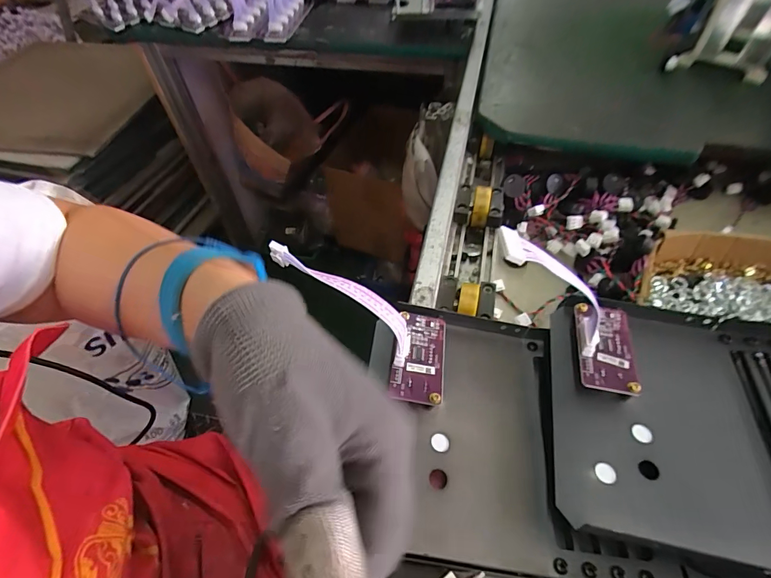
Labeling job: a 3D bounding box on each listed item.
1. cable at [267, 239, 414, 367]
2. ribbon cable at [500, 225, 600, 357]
[{"bbox_3d":[-0.025,0.007,0.247,0.106,0.022,0.020,35,58,-5],"label":"cable"},{"bbox_3d":[0.101,0.000,0.231,0.021,0.111,0.028,-21,42,37],"label":"ribbon cable"}]

